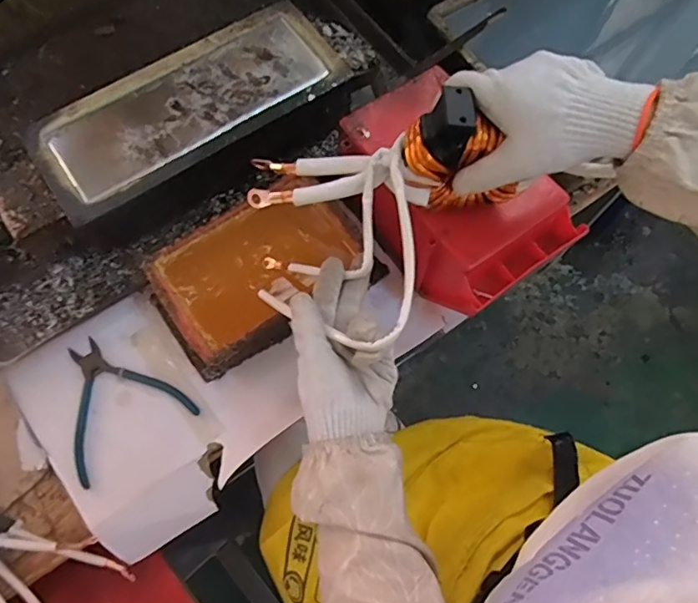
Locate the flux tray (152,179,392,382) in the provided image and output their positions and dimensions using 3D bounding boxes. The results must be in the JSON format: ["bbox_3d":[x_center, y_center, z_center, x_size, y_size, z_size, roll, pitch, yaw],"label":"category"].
[{"bbox_3d":[-0.088,-0.032,0.573,0.227,0.063,0.136,-34,74,-12],"label":"flux tray"}]

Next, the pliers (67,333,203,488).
[{"bbox_3d":[-0.243,0.096,0.558,0.127,0.008,0.131,-32,73,-11],"label":"pliers"}]

